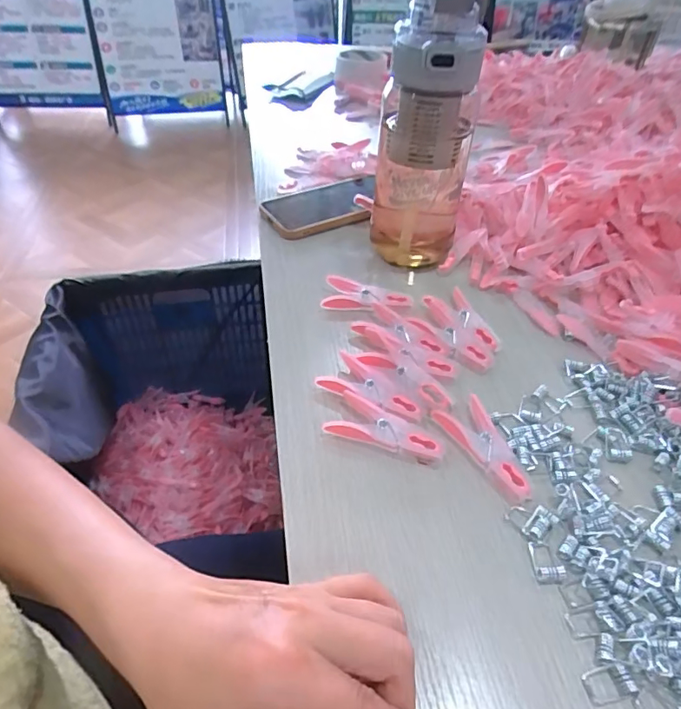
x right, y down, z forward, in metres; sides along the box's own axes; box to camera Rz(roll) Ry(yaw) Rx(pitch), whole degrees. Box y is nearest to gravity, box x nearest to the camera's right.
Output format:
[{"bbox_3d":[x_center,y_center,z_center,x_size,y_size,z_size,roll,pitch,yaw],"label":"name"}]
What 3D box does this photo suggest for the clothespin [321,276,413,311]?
[{"bbox_3d":[0.024,-0.051,0.444,0.075,0.016,0.031,7,44,5],"label":"clothespin"}]

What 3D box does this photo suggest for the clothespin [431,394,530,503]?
[{"bbox_3d":[0.097,0.060,0.332,0.037,0.010,0.076,-18,47,-21],"label":"clothespin"}]

